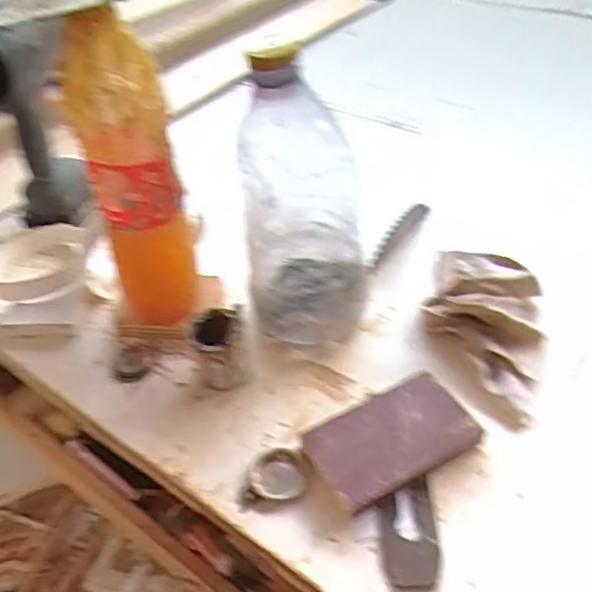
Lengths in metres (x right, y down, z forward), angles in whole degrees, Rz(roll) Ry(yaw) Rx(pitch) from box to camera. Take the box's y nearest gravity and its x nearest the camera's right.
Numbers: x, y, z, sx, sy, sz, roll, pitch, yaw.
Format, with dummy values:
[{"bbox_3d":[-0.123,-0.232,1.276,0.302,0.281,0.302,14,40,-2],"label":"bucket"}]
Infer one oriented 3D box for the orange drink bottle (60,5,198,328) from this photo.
[{"bbox_3d":[-0.138,-0.092,0.536,0.075,0.293,0.060,-13,44,-10],"label":"orange drink bottle"}]

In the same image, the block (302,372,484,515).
[{"bbox_3d":[0.082,0.121,0.516,0.134,0.020,0.078,-23,46,-19],"label":"block"}]

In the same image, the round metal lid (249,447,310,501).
[{"bbox_3d":[-0.014,0.146,0.508,0.047,0.010,0.048,-2,43,2],"label":"round metal lid"}]

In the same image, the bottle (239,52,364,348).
[{"bbox_3d":[0.006,-0.083,0.546,0.103,0.276,0.092,-5,43,-1],"label":"bottle"}]

